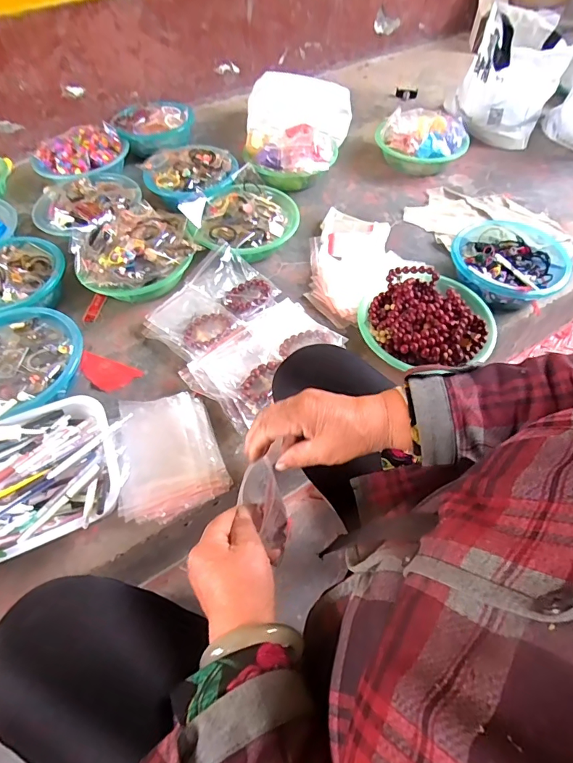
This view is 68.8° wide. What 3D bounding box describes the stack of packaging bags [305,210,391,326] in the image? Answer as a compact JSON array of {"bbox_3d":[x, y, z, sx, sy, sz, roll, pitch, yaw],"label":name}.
[{"bbox_3d":[0.123,-0.253,0.910,0.159,0.040,0.319,14,58,11],"label":"stack of packaging bags"}]

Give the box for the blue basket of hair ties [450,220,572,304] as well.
[{"bbox_3d":[0.470,-0.254,0.880,0.226,0.074,0.275,36,64,23],"label":"blue basket of hair ties"}]

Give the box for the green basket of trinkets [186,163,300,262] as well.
[{"bbox_3d":[-0.087,-0.358,0.929,0.209,0.072,0.239,14,58,11],"label":"green basket of trinkets"}]

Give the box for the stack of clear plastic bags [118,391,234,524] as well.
[{"bbox_3d":[-0.195,0.113,0.672,0.160,0.025,0.202,-21,58,-12],"label":"stack of clear plastic bags"}]

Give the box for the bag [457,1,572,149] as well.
[{"bbox_3d":[0.648,-0.863,1.177,0.221,0.257,0.294,27,61,18],"label":"bag"}]

